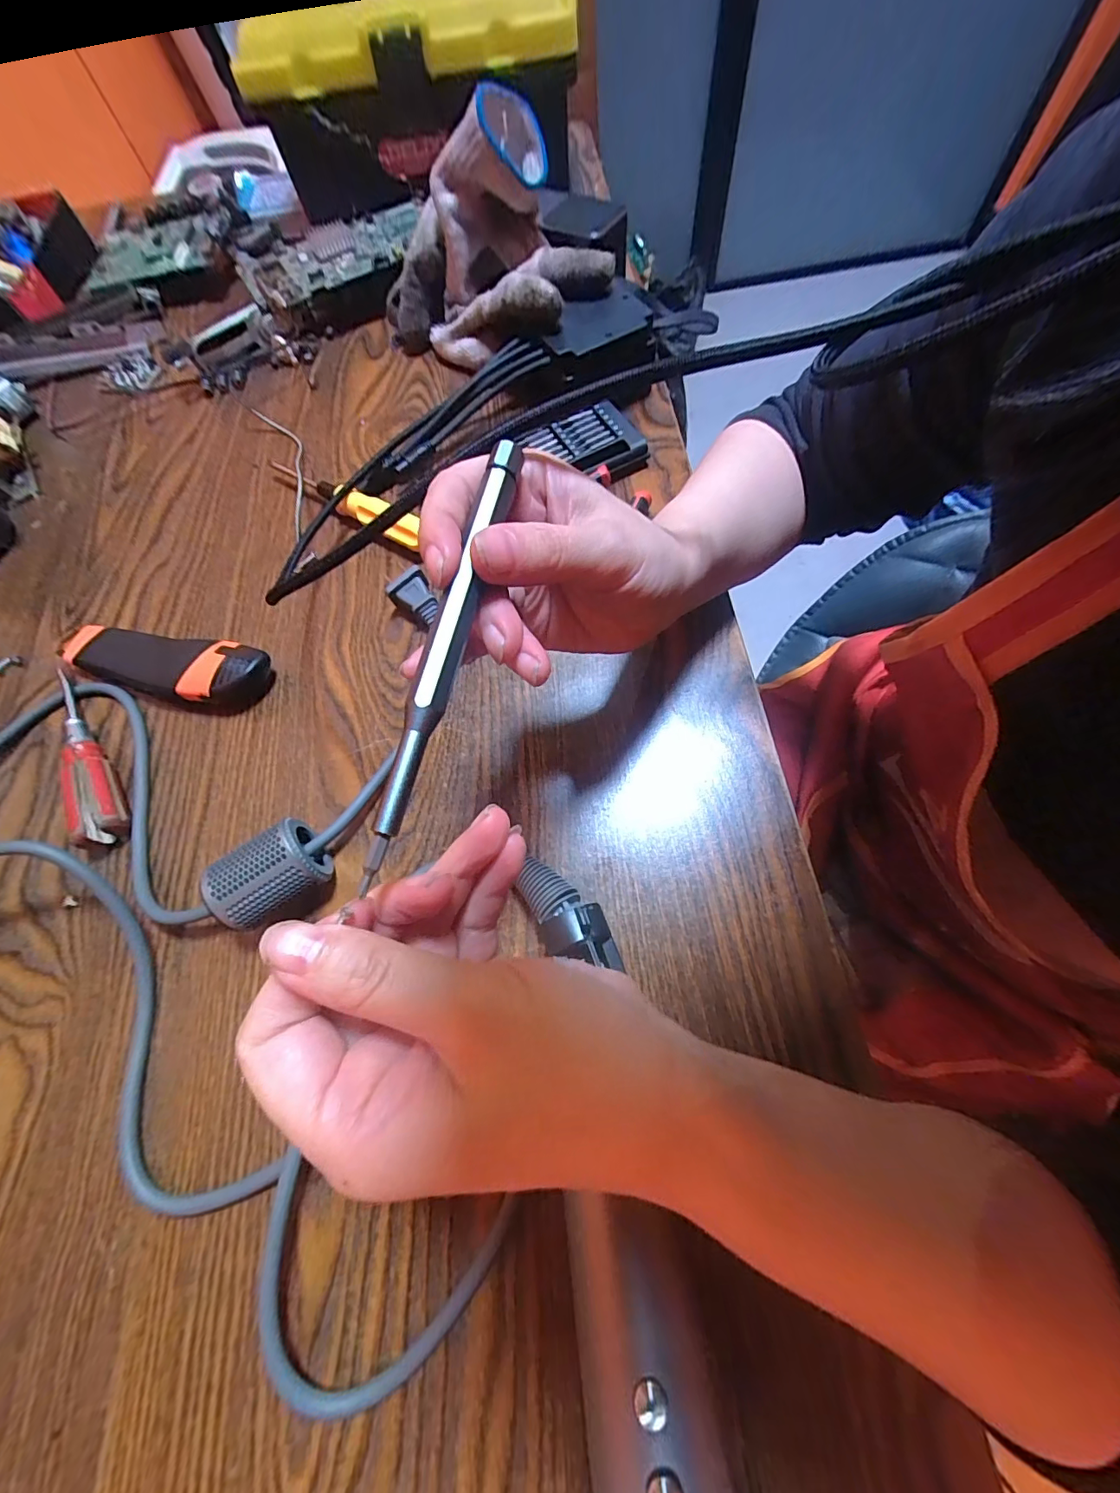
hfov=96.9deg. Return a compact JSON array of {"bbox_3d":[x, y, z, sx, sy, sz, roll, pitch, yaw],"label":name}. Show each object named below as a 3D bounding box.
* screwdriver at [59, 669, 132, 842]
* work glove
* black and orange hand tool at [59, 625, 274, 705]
[{"bbox_3d":[-0.282,0.005,0.293,0.022,0.022,0.123,-35,69,-11],"label":"screwdriver"},{"bbox_3d":[-0.050,-0.373,0.381,0.186,0.136,0.113,37,73,17],"label":"work glove"},{"bbox_3d":[-0.257,-0.053,0.315,0.144,0.023,0.039,10,67,8],"label":"black and orange hand tool"}]

